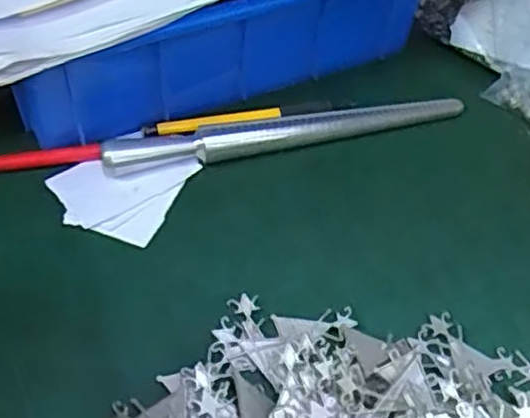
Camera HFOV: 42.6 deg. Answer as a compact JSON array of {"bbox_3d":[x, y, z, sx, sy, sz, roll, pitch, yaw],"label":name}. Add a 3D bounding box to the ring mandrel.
[{"bbox_3d":[0.017,-0.051,0.433,0.233,0.022,0.019,-11,54,-12],"label":"ring mandrel"}]

